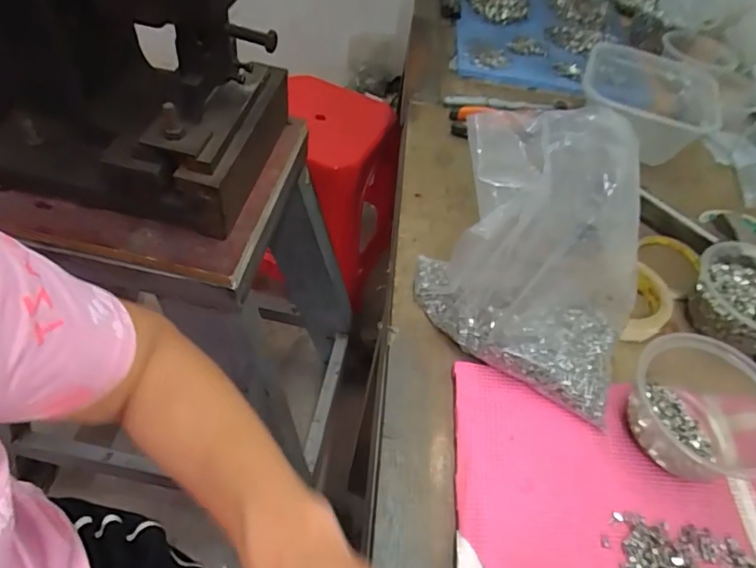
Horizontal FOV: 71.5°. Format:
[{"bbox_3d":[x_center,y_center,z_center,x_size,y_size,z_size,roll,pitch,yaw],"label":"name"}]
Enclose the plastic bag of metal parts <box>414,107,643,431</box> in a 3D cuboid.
[{"bbox_3d":[0.128,-0.022,0.420,0.194,0.194,0.114,28,52,16],"label":"plastic bag of metal parts"}]

